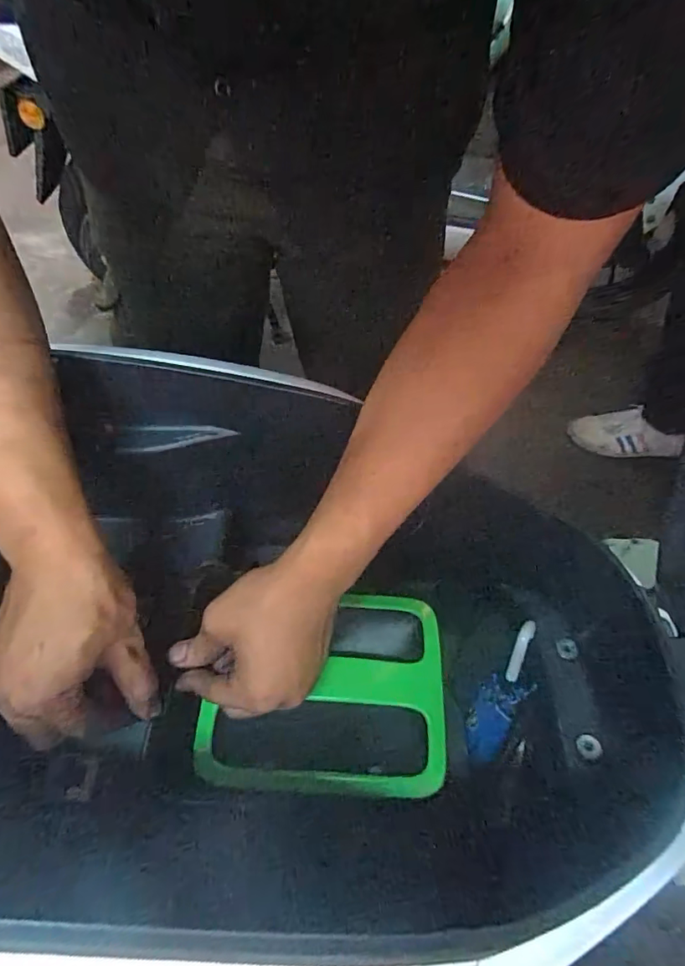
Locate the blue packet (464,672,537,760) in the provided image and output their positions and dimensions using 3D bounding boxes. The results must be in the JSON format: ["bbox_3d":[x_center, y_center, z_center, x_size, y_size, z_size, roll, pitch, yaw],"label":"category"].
[{"bbox_3d":[0.138,0.213,0.435,0.036,0.018,0.078,31,61,22],"label":"blue packet"}]

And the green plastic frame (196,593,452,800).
[{"bbox_3d":[-0.013,0.151,0.363,0.174,0.017,0.142,1,55,3],"label":"green plastic frame"}]

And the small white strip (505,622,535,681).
[{"bbox_3d":[0.166,0.157,0.444,0.013,0.010,0.059,20,92,15],"label":"small white strip"}]

